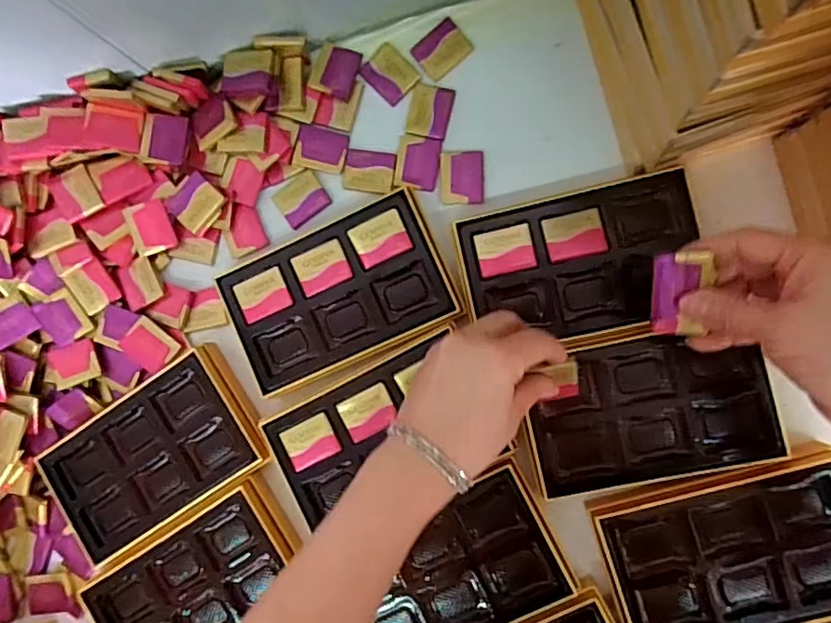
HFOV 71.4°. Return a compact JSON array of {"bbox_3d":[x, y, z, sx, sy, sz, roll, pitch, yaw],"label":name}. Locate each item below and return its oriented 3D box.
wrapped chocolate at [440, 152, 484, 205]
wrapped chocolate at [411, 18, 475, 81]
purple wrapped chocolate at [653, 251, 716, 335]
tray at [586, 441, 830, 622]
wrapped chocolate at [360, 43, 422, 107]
[{"bbox_3d":[0.036,-0.103,0.442,0.033,0.004,0.040,0,90,9],"label":"wrapped chocolate"},{"bbox_3d":[0.020,-0.201,0.441,0.039,0.004,0.031,-40,84,7],"label":"wrapped chocolate"},{"bbox_3d":[0.149,-0.010,0.325,0.029,0.005,0.049,-4,117,10],"label":"purple wrapped chocolate"},{"bbox_3d":[0.213,0.162,0.387,0.159,0.017,0.107,-20,87,9],"label":"tray"},{"bbox_3d":[-0.020,-0.182,0.444,0.033,0.004,0.040,-45,84,7],"label":"wrapped chocolate"}]

